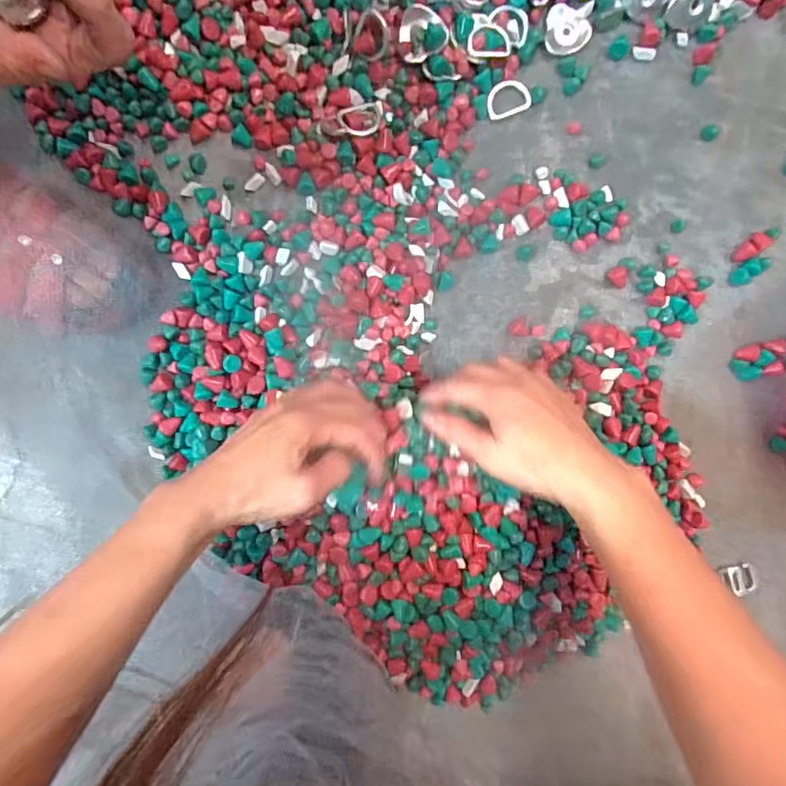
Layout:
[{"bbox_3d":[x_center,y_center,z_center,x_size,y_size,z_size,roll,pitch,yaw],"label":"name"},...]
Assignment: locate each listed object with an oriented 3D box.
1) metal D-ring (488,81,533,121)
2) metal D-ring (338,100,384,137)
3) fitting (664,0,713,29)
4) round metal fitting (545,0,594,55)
[{"bbox_3d":[0.089,-0.228,0.409,0.033,0.005,0.024,-13,115,10],"label":"metal D-ring"},{"bbox_3d":[-0.022,-0.207,0.399,0.037,0.005,0.024,-19,84,-12],"label":"metal D-ring"},{"bbox_3d":[0.226,-0.291,0.398,0.035,0.015,0.029,-44,95,0],"label":"fitting"},{"bbox_3d":[0.134,-0.276,0.399,0.034,0.009,0.038,-1,94,-3],"label":"round metal fitting"}]

